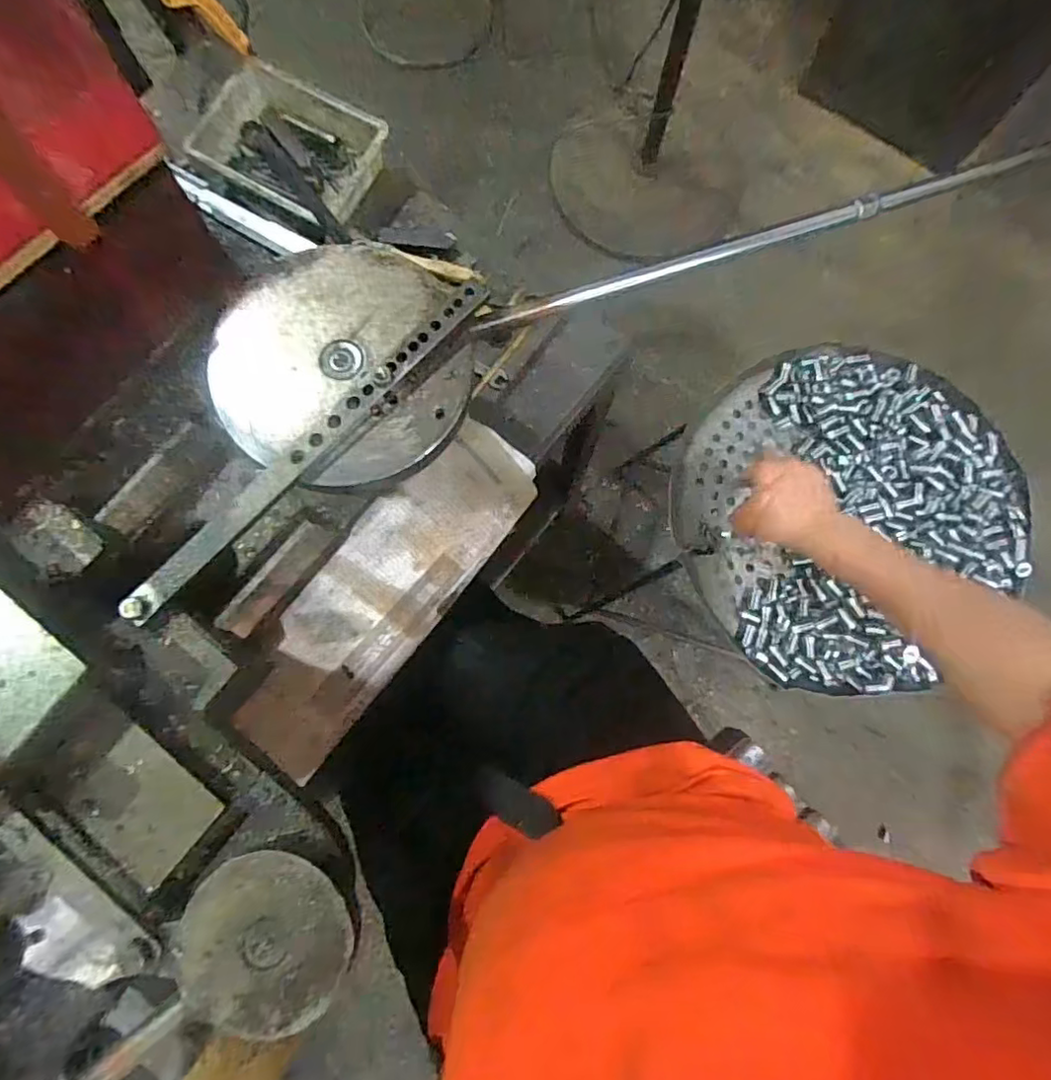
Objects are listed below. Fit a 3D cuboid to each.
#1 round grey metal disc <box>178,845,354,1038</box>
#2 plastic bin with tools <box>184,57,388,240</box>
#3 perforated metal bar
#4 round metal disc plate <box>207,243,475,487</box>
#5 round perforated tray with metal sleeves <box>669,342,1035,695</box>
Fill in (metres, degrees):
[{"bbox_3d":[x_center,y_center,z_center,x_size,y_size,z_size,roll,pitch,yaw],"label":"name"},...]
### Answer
[{"bbox_3d":[-0.152,0.235,0.339,0.096,0.013,0.098,0,79,0],"label":"round grey metal disc"},{"bbox_3d":[-0.242,-0.389,0.599,0.181,0.053,0.139,30,81,5],"label":"plastic bin with tools"},{"bbox_3d":[-0.146,-0.069,0.411,0.024,0.015,0.328,44,82,7],"label":"perforated metal bar"},{"bbox_3d":[-0.136,-0.132,0.436,0.185,0.014,0.182,0,79,0],"label":"round metal disc plate"},{"bbox_3d":[0.344,-0.038,0.653,0.368,0.039,0.350,0,79,0],"label":"round perforated tray with metal sleeves"}]

